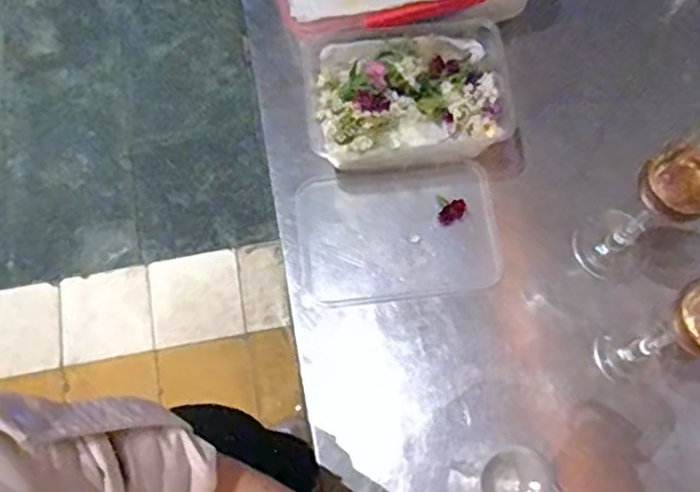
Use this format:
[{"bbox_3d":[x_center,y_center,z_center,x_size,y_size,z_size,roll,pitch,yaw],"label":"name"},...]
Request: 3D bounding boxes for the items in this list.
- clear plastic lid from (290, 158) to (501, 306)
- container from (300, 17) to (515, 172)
[{"bbox_3d":[0.042,-0.012,0.587,0.173,0.014,0.118,-6,72,0],"label":"clear plastic lid"},{"bbox_3d":[0.053,-0.131,0.584,0.178,0.062,0.119,-9,72,-1],"label":"container"}]

